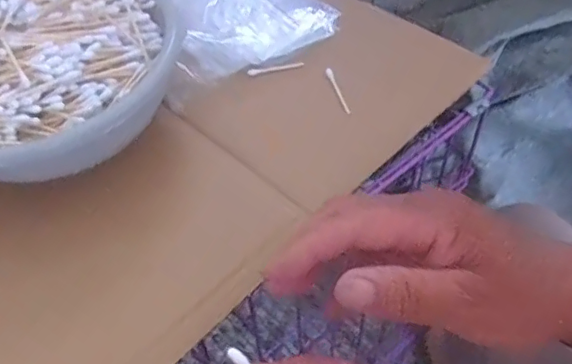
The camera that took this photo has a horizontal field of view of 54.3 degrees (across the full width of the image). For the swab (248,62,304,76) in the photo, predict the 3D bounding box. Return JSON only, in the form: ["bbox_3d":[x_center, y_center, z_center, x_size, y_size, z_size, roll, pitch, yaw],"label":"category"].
[{"bbox_3d":[-0.008,-0.089,0.434,0.044,0.005,0.004,-10,52,-6],"label":"swab"}]

